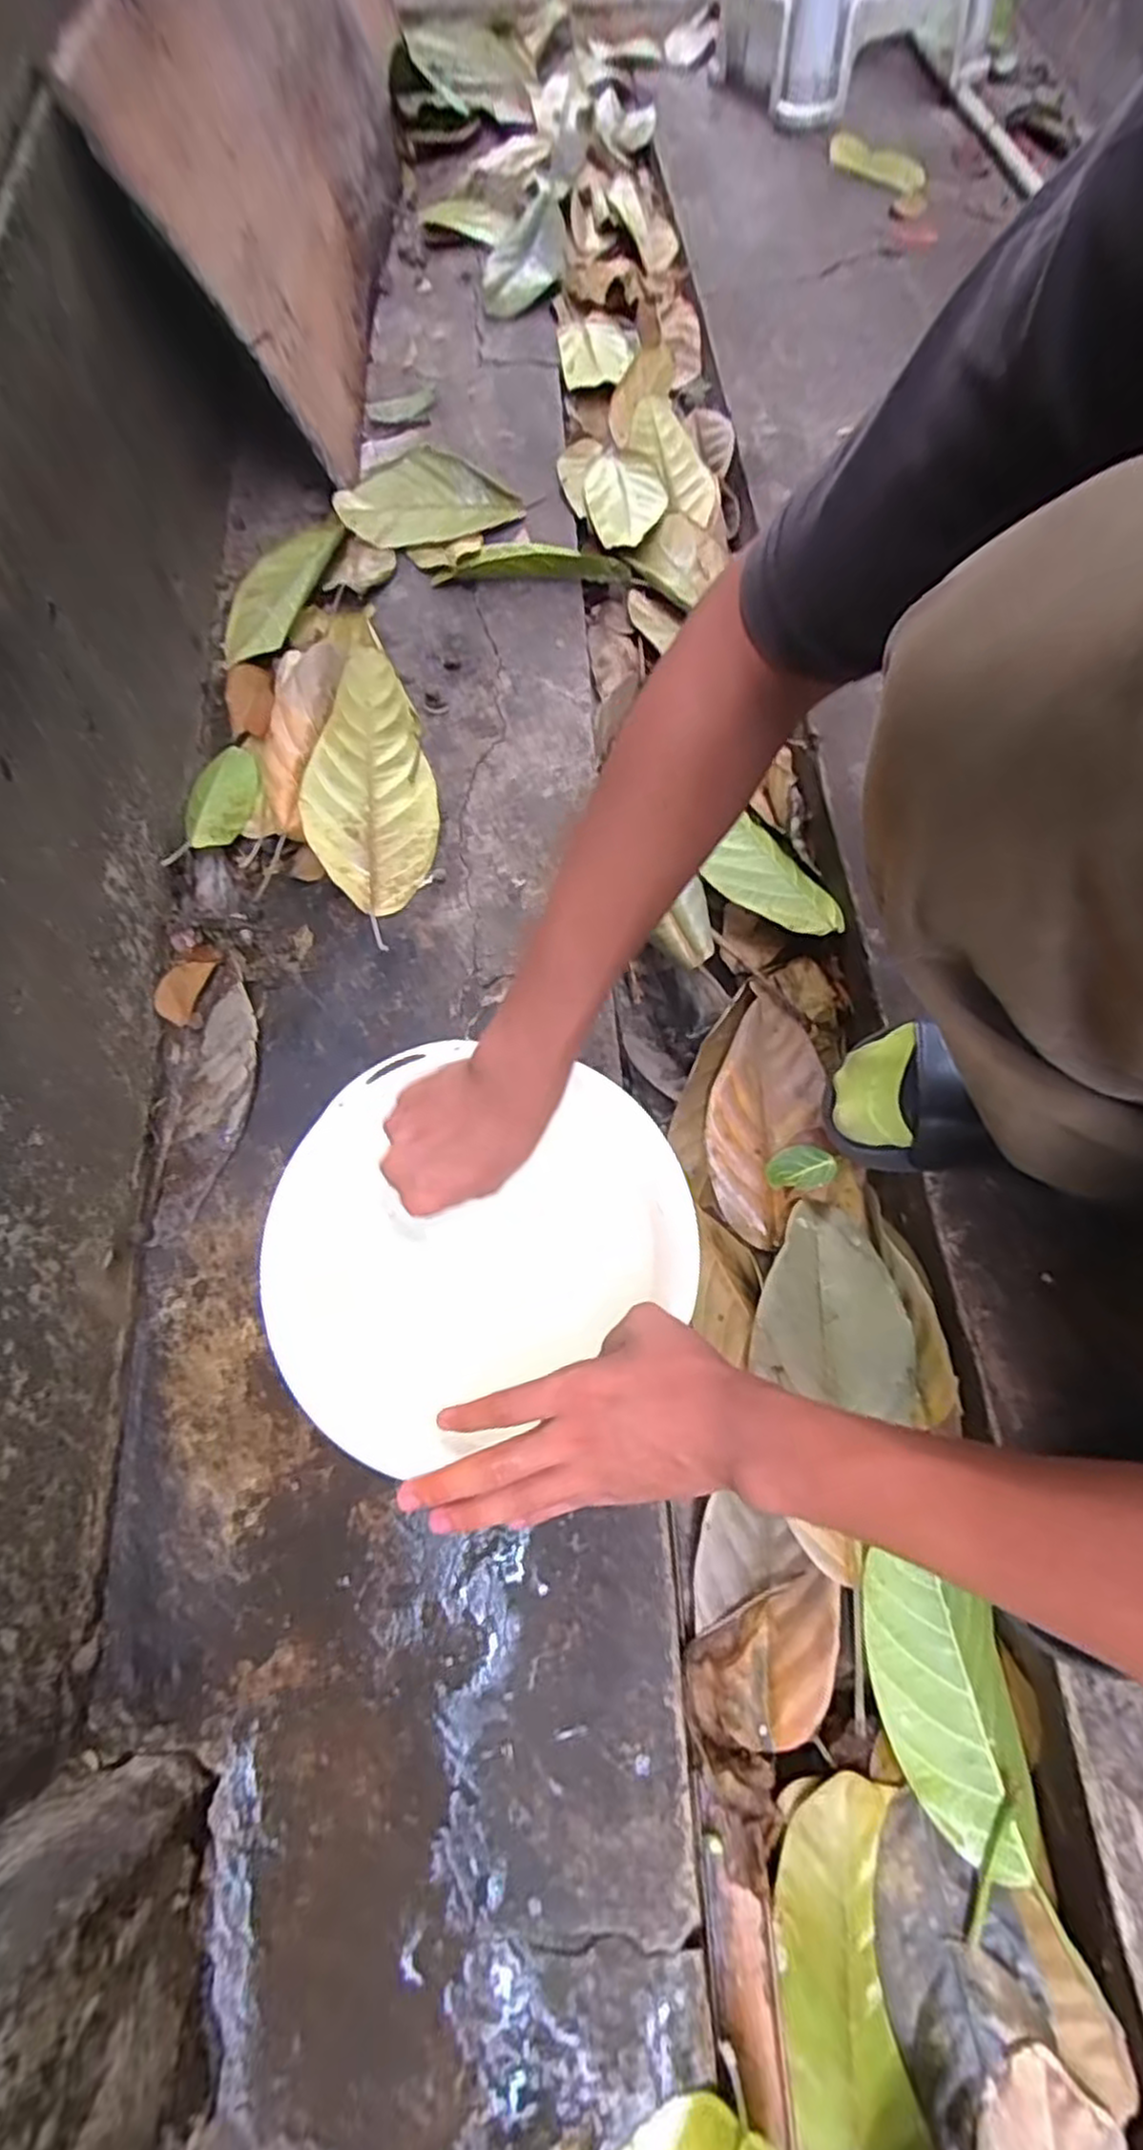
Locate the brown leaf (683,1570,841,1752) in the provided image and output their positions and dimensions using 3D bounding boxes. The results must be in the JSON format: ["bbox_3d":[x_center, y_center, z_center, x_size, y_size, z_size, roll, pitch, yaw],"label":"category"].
[{"bbox_3d":[0.125,0.362,0.451,0.105,0.024,0.071,-27,69,-10],"label":"brown leaf"}]

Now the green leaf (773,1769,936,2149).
[{"bbox_3d":[0.150,0.497,0.403,0.070,0.015,0.178,-1,68,2],"label":"green leaf"}]

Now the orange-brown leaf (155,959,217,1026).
[{"bbox_3d":[-0.306,-0.068,0.582,0.033,0.008,0.057,8,67,4],"label":"orange-brown leaf"}]

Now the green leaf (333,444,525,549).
[{"bbox_3d":[-0.153,-0.618,0.792,0.194,0.042,0.088,-20,68,-7],"label":"green leaf"}]

